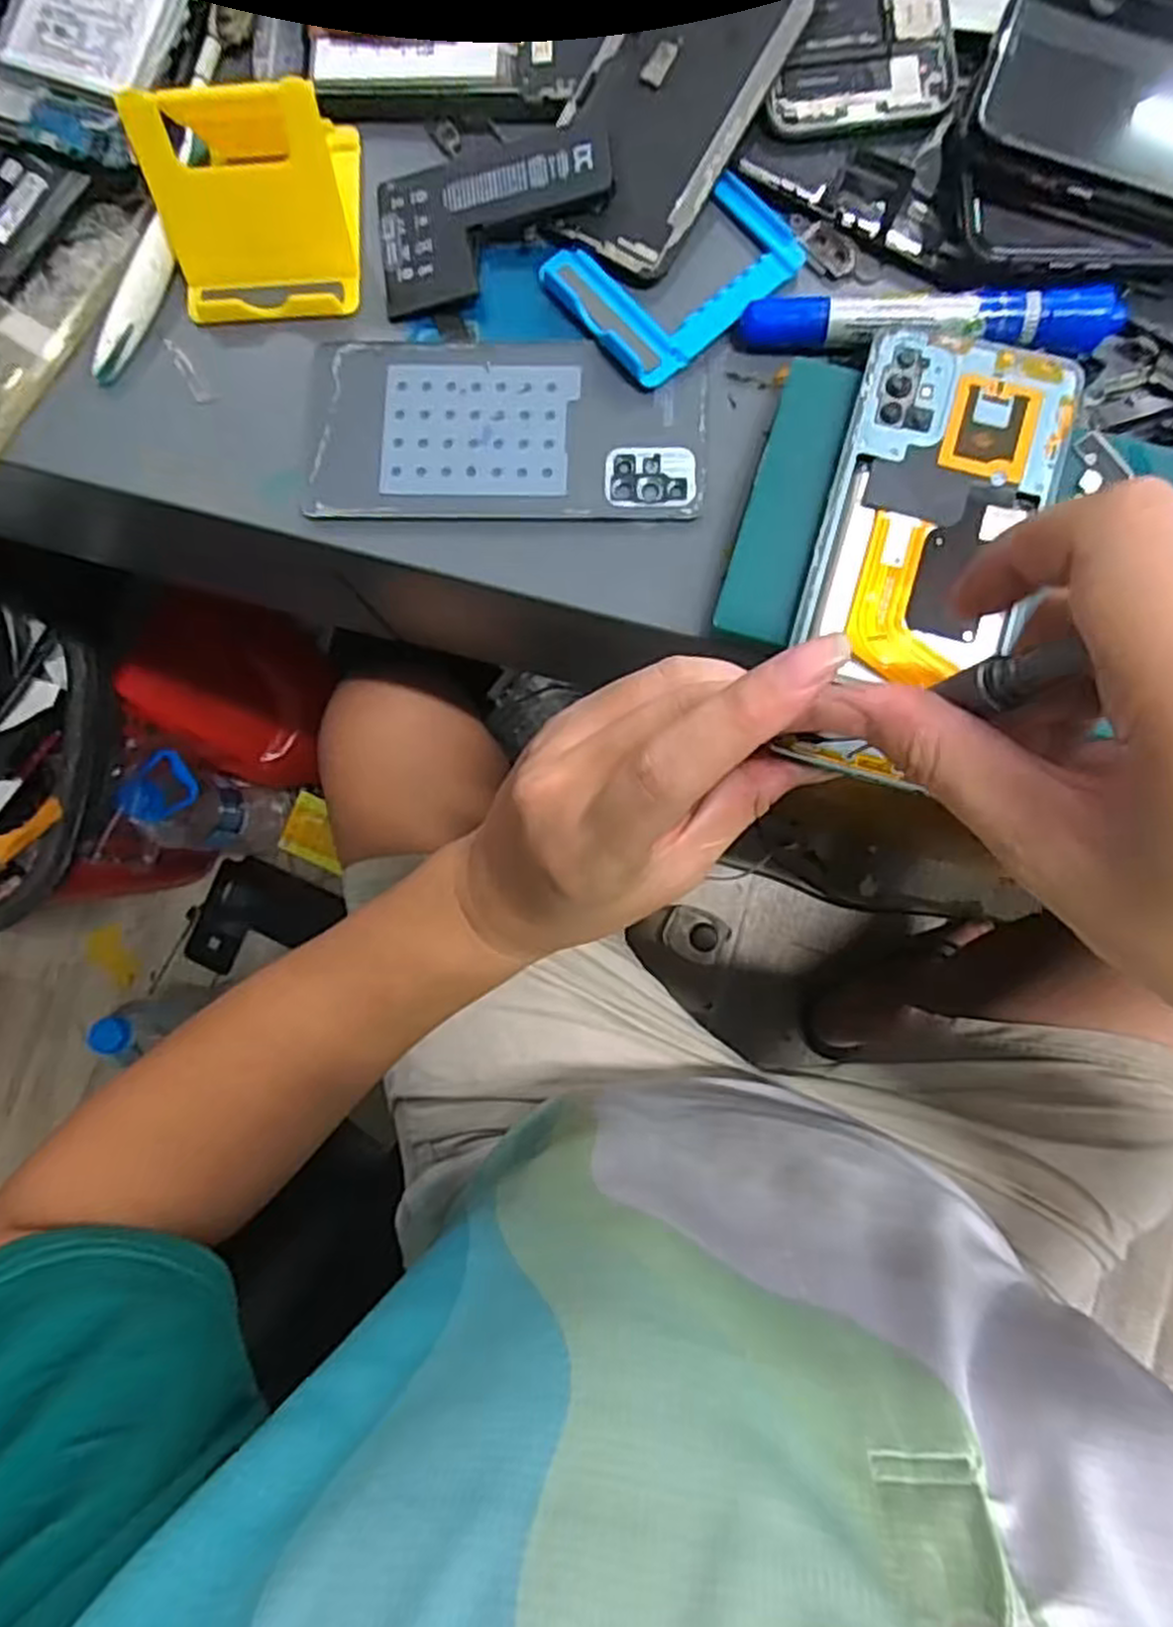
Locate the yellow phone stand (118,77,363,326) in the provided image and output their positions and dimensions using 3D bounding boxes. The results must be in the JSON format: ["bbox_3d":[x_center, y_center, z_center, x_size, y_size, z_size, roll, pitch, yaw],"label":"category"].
[{"bbox_3d":[-0.128,-0.243,0.298,0.070,0.048,0.081,-1,84,3],"label":"yellow phone stand"}]

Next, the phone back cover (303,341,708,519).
[{"bbox_3d":[-0.032,-0.152,0.309,0.155,0.007,0.072,2,84,3],"label":"phone back cover"}]

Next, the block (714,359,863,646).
[{"bbox_3d":[0.074,-0.114,0.290,0.029,0.021,0.104,18,85,5],"label":"block"}]

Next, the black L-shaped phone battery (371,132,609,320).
[{"bbox_3d":[-0.037,-0.235,0.309,0.095,0.006,0.056,-6,87,11],"label":"black L-shaped phone battery"}]

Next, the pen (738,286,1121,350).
[{"bbox_3d":[0.128,-0.182,0.292,0.136,0.020,0.022,2,84,3],"label":"pen"}]

